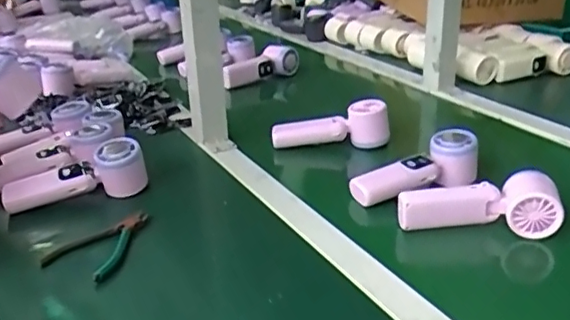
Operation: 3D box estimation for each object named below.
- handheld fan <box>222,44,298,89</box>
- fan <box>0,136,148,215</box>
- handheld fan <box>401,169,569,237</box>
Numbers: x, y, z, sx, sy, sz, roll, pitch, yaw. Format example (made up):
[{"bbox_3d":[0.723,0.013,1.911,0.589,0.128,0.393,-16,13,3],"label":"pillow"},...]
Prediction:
[{"bbox_3d":[-0.051,-0.183,1.157,0.170,0.063,0.042,-18,29,-28],"label":"handheld fan"},{"bbox_3d":[-0.260,0.017,0.735,0.168,0.064,0.045,-9,26,-13],"label":"fan"},{"bbox_3d":[0.208,0.046,0.648,0.164,0.050,0.046,1,25,9],"label":"handheld fan"}]

